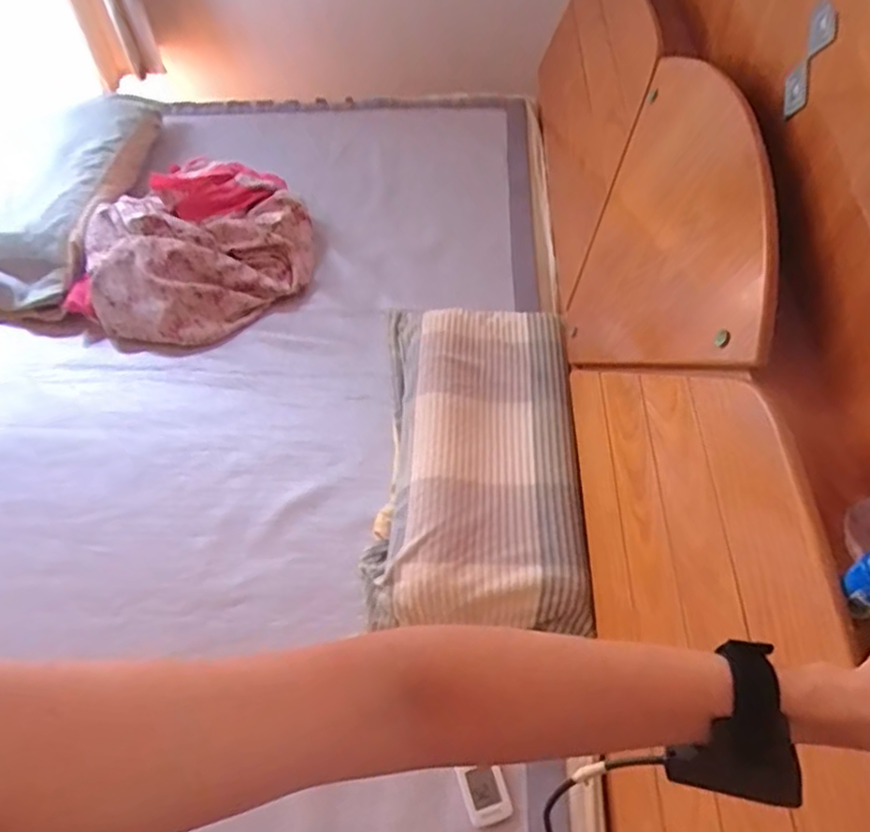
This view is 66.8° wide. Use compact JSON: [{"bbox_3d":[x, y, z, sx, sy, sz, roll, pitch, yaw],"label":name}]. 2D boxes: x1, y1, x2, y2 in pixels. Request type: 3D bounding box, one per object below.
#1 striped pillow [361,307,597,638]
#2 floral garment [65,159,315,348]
[{"bbox_3d":[0.066,0.054,1.047,0.310,0.081,0.572,2,54,5],"label":"striped pillow"},{"bbox_3d":[-0.474,-0.330,1.331,0.369,0.159,0.493,38,64,26],"label":"floral garment"}]

